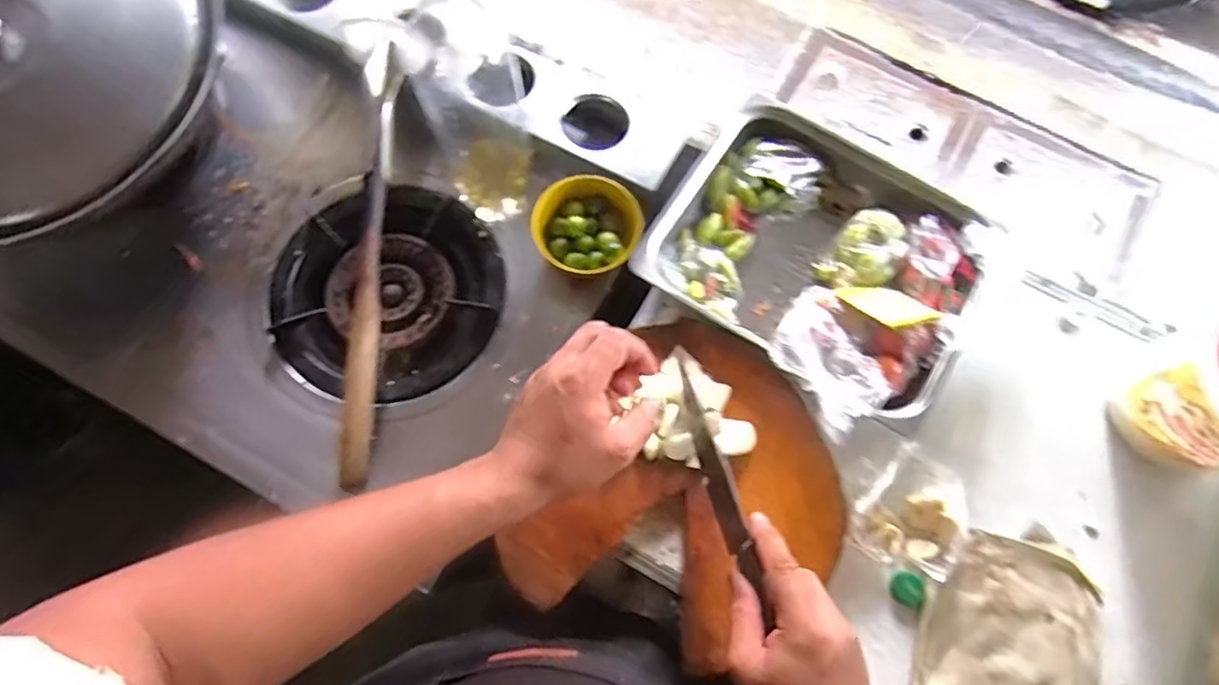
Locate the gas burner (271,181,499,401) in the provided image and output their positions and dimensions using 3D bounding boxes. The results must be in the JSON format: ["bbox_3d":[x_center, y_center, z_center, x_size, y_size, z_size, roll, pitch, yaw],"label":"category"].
[{"bbox_3d":[-0.247,-0.058,0.707,0.243,0.052,0.239,0,73,-1],"label":"gas burner"}]

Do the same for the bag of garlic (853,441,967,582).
[{"bbox_3d":[0.282,0.155,0.610,0.095,0.046,0.111,27,74,8],"label":"bag of garlic"}]

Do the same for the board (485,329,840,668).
[{"bbox_3d":[0.084,0.144,0.607,0.260,0.040,0.302,29,75,8],"label":"board"}]

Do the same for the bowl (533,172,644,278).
[{"bbox_3d":[-0.023,-0.123,0.716,0.112,0.066,0.103,0,73,-1],"label":"bowl"}]

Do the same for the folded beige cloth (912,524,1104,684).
[{"bbox_3d":[0.360,0.268,0.582,0.144,0.036,0.195,19,74,5],"label":"folded beige cloth"}]

